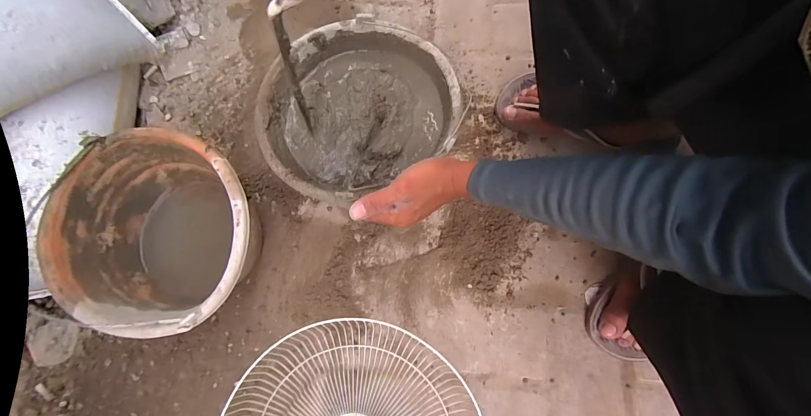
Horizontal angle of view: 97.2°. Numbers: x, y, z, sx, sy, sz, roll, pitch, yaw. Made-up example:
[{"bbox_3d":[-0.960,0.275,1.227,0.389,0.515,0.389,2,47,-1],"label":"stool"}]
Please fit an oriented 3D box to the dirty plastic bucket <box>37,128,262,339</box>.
[{"bbox_3d":[-0.302,0.038,0.492,0.235,0.166,0.225,0,77,1],"label":"dirty plastic bucket"}]

